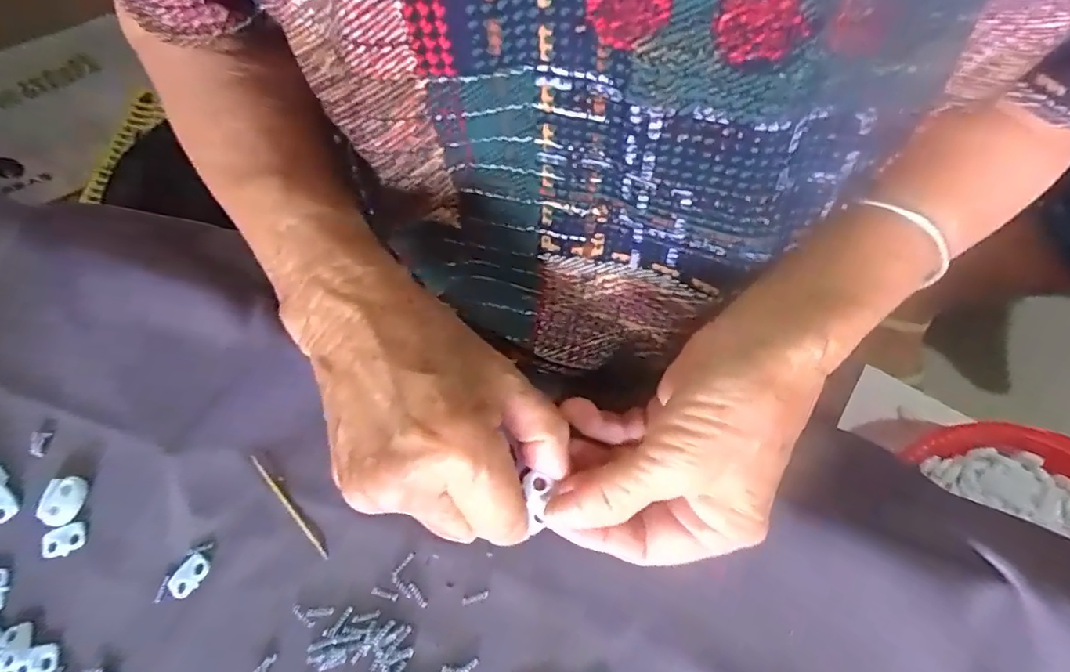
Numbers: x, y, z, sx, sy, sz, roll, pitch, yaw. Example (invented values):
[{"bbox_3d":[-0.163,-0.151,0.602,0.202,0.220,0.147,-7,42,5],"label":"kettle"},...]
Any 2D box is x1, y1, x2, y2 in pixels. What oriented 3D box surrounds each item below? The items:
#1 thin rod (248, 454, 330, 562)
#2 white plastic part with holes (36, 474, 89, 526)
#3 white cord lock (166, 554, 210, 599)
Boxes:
[{"bbox_3d":[-0.114,0.078,0.268,0.004,0.006,0.060,-41,72,-10],"label":"thin rod"},{"bbox_3d":[-0.220,0.076,0.270,0.017,0.006,0.022,12,71,9],"label":"white plastic part with holes"},{"bbox_3d":[-0.154,0.107,0.256,0.020,0.004,0.013,-44,73,-11],"label":"white cord lock"}]

